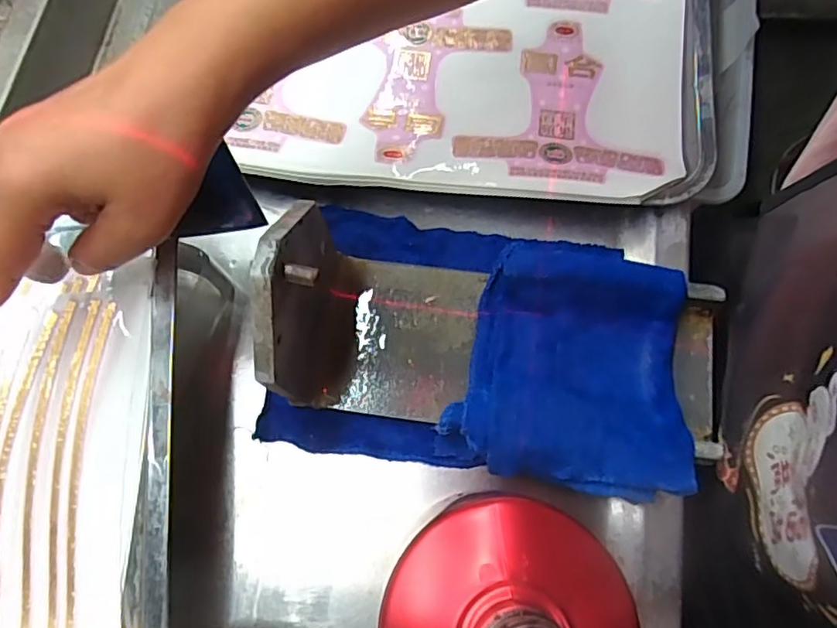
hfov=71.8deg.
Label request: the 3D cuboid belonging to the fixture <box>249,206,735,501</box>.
[{"bbox_3d":[0.035,0.013,0.347,0.278,0.076,0.156,9,75,-1],"label":"fixture"}]

